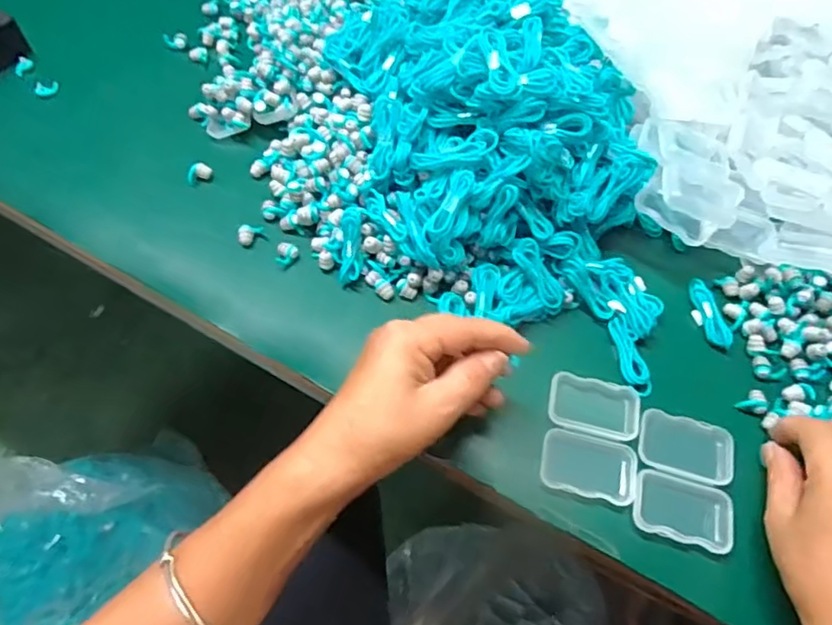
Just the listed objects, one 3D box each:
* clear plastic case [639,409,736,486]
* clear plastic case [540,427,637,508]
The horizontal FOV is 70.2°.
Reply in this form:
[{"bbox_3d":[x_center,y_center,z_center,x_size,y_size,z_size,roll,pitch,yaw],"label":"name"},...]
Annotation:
[{"bbox_3d":[0.168,0.084,0.367,0.057,0.014,0.035,16,60,6],"label":"clear plastic case"},{"bbox_3d":[0.104,0.093,0.355,0.056,0.008,0.037,13,59,4],"label":"clear plastic case"}]

